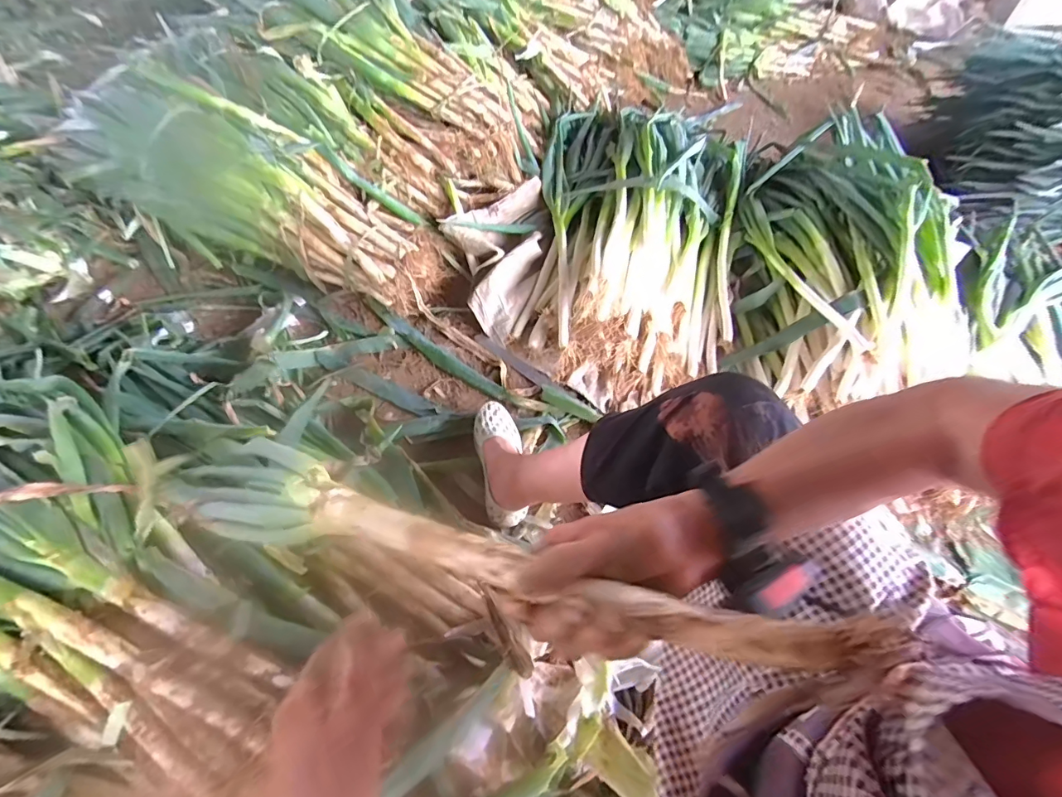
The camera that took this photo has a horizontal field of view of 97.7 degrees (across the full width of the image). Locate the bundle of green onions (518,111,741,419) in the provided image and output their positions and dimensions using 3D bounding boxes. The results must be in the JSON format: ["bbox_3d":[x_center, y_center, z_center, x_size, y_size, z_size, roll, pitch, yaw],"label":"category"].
[{"bbox_3d":[0.263,-0.480,1.188,0.526,0.150,1.041,13,56,4],"label":"bundle of green onions"}]

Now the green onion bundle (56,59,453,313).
[{"bbox_3d":[-0.643,-0.500,1.085,0.919,0.244,0.321,22,57,10],"label":"green onion bundle"}]

